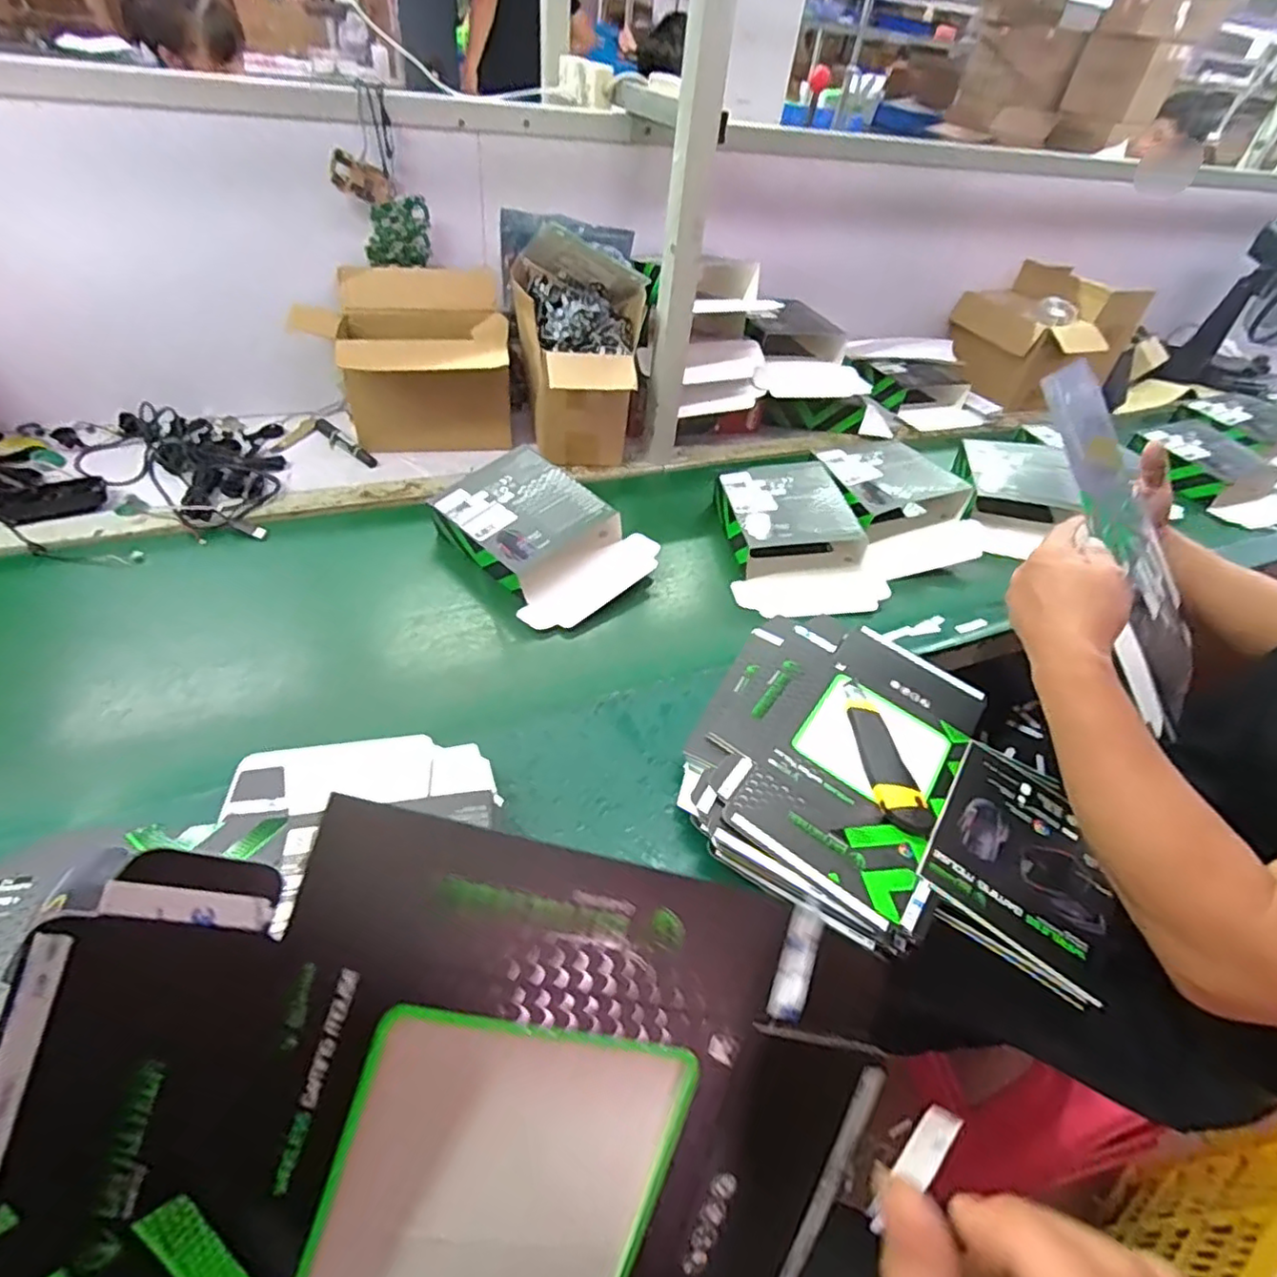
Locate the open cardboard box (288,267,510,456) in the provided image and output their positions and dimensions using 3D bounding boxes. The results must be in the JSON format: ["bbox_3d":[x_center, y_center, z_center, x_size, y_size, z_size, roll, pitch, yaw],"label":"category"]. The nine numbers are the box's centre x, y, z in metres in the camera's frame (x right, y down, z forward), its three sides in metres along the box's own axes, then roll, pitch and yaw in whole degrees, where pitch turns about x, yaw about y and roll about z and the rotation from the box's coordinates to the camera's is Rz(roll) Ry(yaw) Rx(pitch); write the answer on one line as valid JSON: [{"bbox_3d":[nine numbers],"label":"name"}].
[{"bbox_3d":[-0.328,-0.422,0.990,0.256,0.197,0.231,0,45,-7],"label":"open cardboard box"}]

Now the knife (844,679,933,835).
[{"bbox_3d":[0.231,0.105,0.615,0.046,0.020,0.160,0,45,-7],"label":"knife"}]

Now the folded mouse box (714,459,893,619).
[{"bbox_3d":[0.217,-0.144,0.873,0.198,0.067,0.266,0,45,-7],"label":"folded mouse box"}]

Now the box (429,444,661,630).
[{"bbox_3d":[-0.122,-0.133,0.810,0.249,0.078,0.196,33,50,24],"label":"box"}]

